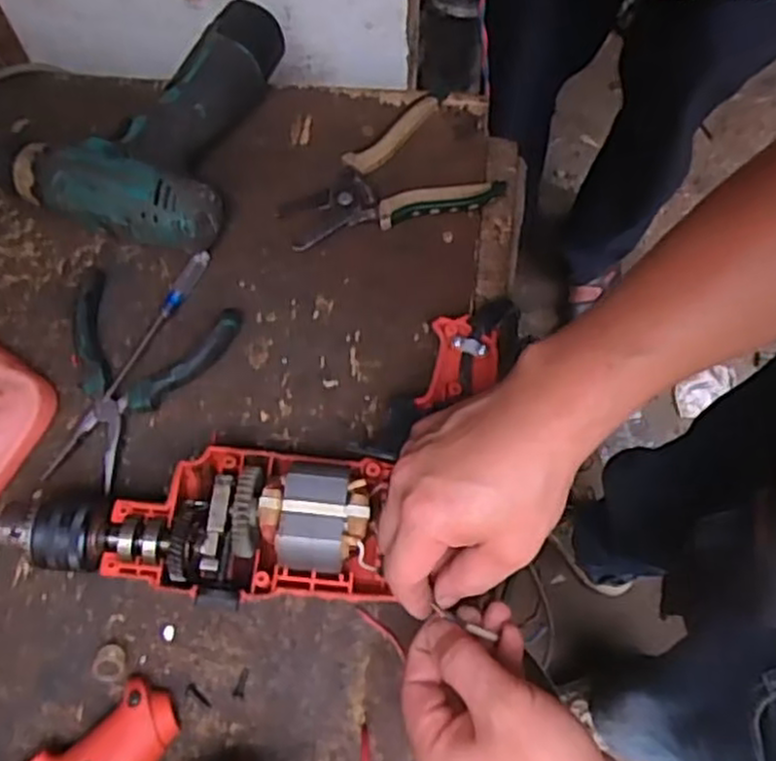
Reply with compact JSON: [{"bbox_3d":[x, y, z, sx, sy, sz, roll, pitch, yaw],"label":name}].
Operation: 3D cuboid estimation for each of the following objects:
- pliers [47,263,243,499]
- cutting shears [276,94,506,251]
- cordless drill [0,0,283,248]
[{"bbox_3d":[-0.176,0.000,0.493,0.112,0.020,0.139,18,69,7],"label":"pliers"},{"bbox_3d":[-0.004,-0.155,0.545,0.155,0.026,0.094,-14,69,-6],"label":"cutting shears"},{"bbox_3d":[-0.189,-0.193,0.548,0.182,0.062,0.197,11,69,4],"label":"cordless drill"}]

